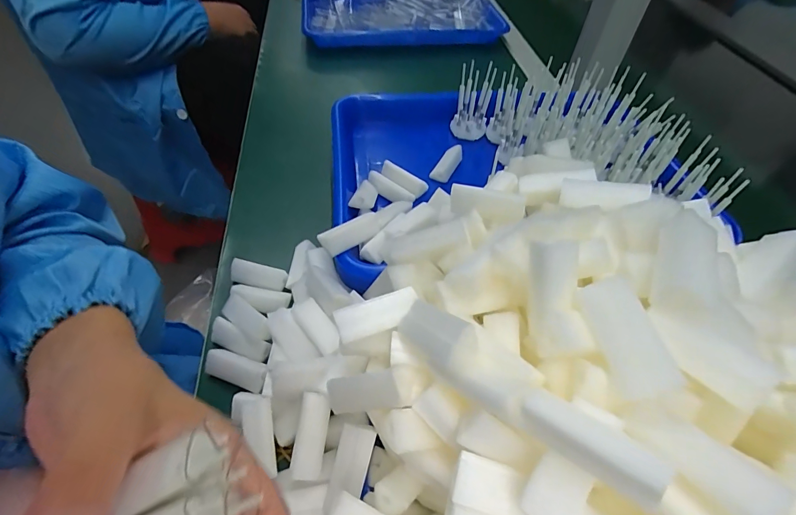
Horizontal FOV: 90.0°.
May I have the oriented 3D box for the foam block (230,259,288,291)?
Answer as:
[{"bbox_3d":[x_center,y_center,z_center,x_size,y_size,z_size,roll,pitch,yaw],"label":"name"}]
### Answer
[{"bbox_3d":[-0.117,0.014,0.333,0.047,0.010,0.016,12,51,5],"label":"foam block"}]

